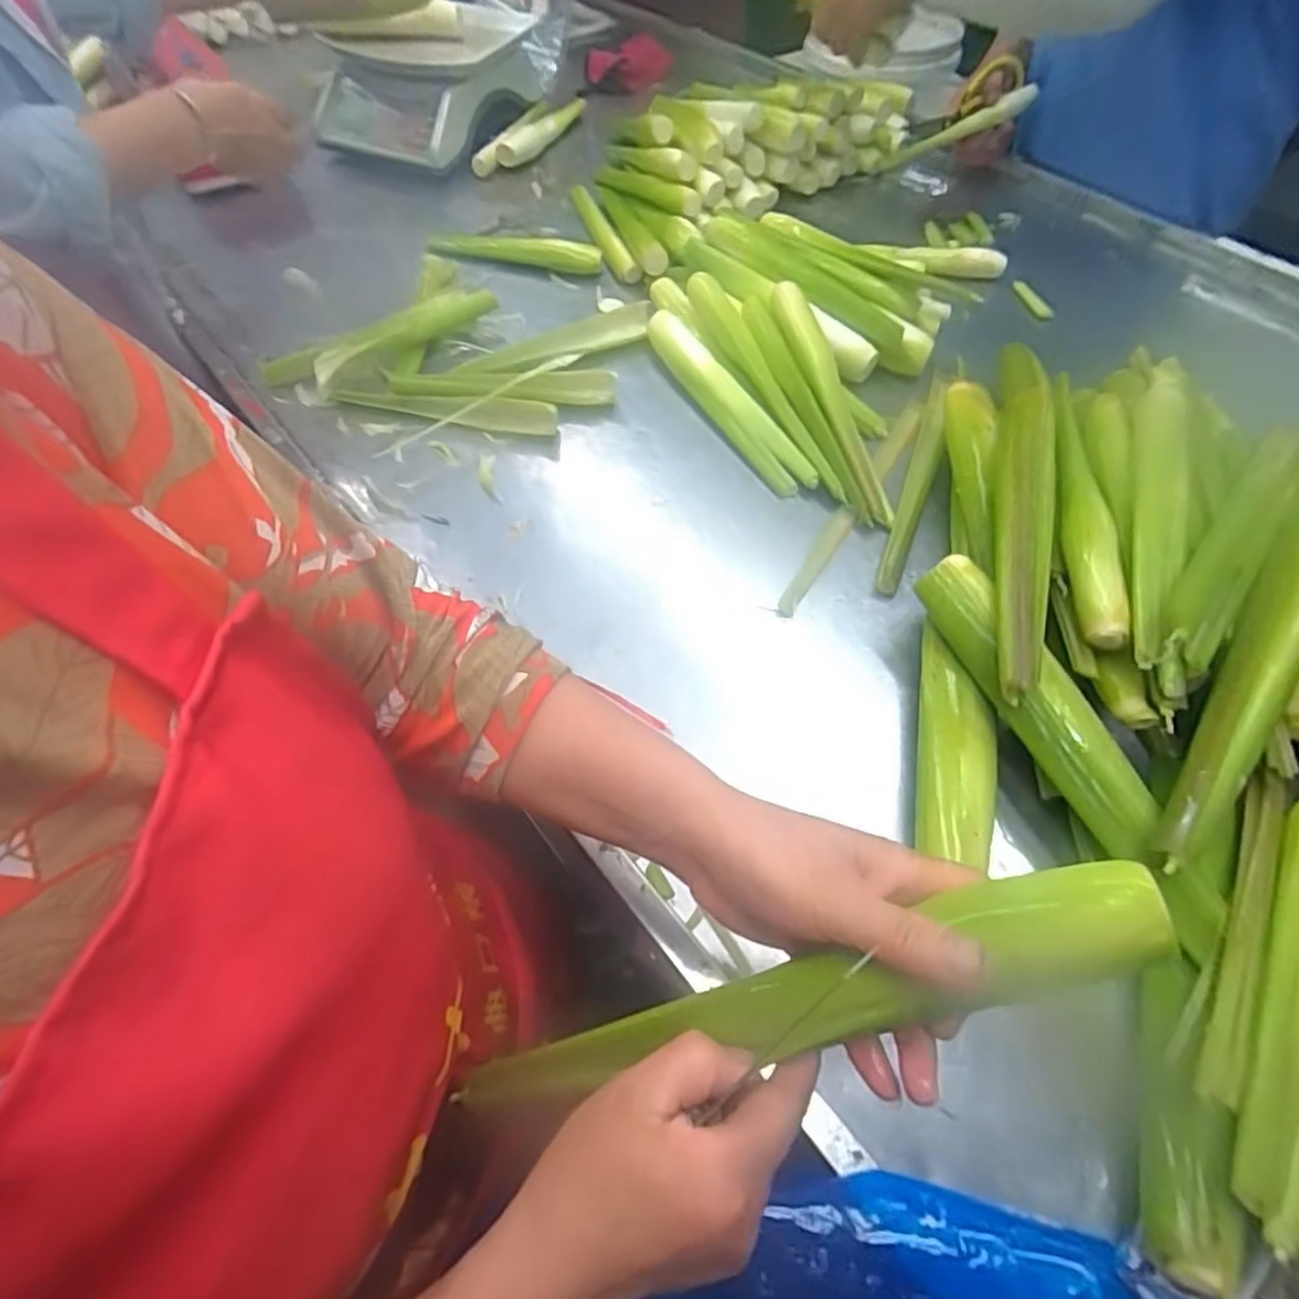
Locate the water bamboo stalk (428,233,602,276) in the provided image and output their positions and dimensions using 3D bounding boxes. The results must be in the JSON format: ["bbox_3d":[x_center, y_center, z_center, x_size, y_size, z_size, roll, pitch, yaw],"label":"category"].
[{"bbox_3d":[-0.176,-0.526,0.883,0.234,0.032,0.042,8,58,5],"label":"water bamboo stalk"}]

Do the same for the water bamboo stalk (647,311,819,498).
[{"bbox_3d":[0.081,-0.267,0.705,0.049,0.034,0.284,-24,60,-15],"label":"water bamboo stalk"}]

